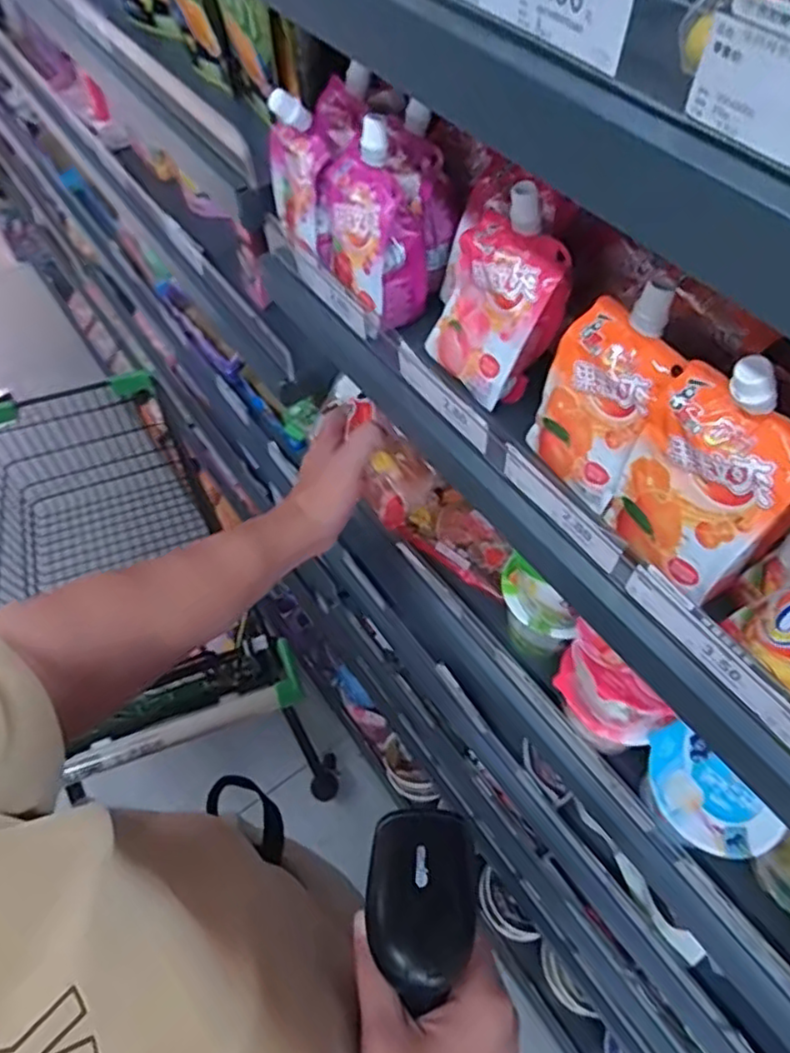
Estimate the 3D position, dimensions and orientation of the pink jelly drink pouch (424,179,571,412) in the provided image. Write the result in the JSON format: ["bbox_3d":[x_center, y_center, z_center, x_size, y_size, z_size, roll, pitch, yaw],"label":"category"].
[{"bbox_3d":[0.066,-0.158,0.449,0.051,0.131,0.079,-31,61,-18],"label":"pink jelly drink pouch"}]

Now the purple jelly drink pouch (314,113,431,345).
[{"bbox_3d":[-0.018,-0.230,0.500,0.057,0.134,0.090,-25,60,-15],"label":"purple jelly drink pouch"}]

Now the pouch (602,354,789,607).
[{"bbox_3d":[0.165,-0.026,0.353,0.042,0.149,0.080,-37,64,-21],"label":"pouch"}]

